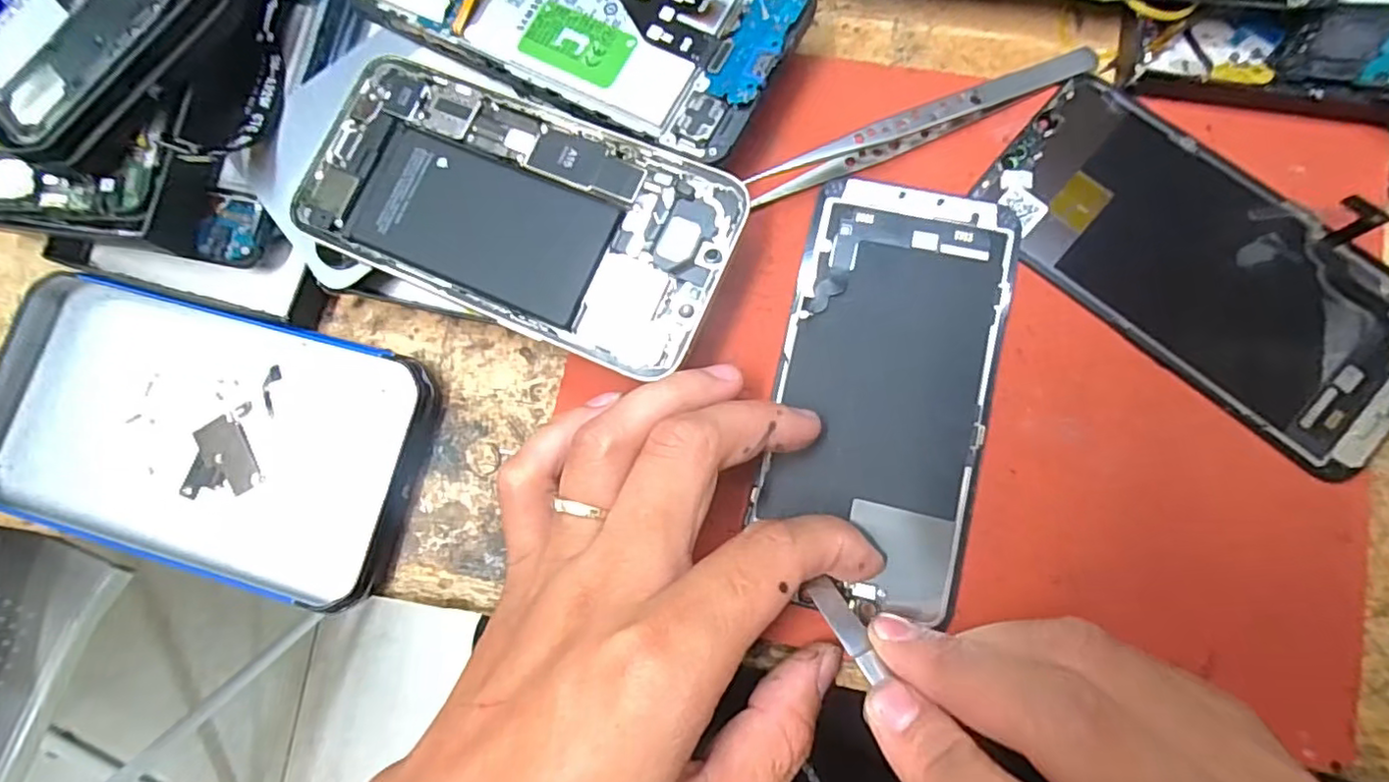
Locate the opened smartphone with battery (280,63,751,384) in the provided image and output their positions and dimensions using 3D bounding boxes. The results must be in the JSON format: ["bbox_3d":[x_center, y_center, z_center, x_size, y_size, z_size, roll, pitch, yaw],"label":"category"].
[{"bbox_3d":[-0.058,-0.058,0.203,0.141,0.004,0.069,23,84,8],"label":"opened smartphone with battery"}]

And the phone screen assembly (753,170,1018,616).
[{"bbox_3d":[0.061,-0.001,0.205,0.066,0.004,0.136,12,83,7],"label":"phone screen assembly"}]

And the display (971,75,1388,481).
[{"bbox_3d":[0.162,-0.042,0.203,0.138,0.004,0.067,41,87,9],"label":"display"}]

